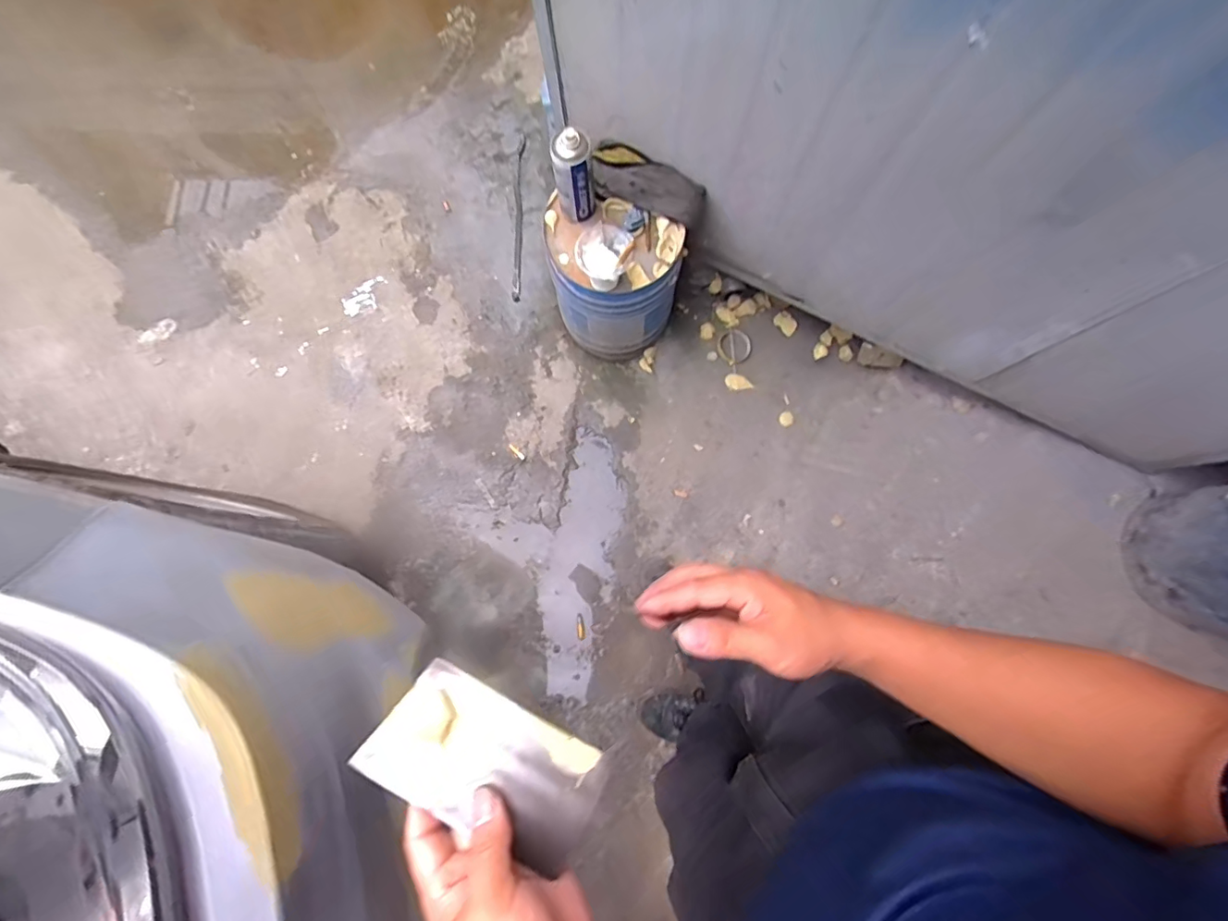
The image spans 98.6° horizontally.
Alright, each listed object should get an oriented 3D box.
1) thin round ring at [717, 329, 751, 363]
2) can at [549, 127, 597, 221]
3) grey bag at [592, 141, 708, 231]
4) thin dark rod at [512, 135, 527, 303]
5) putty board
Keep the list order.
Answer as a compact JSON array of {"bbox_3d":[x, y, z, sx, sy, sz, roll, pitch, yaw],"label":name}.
[{"bbox_3d":[0.297,-0.282,1.305,0.085,0.006,0.085,0,79,0],"label":"thin round ring"},{"bbox_3d":[-0.067,-0.476,0.886,0.066,0.166,0.061,-1,81,-2],"label":"can"},{"bbox_3d":[0.057,-0.503,0.943,0.222,0.074,0.095,29,81,3],"label":"grey bag"},{"bbox_3d":[-0.249,-0.631,1.365,0.027,0.012,0.457,0,79,0],"label":"thin dark rod"},{"bbox_3d":[-0.076,0.184,0.318,0.134,0.006,0.074,30,78,1],"label":"putty board"}]

